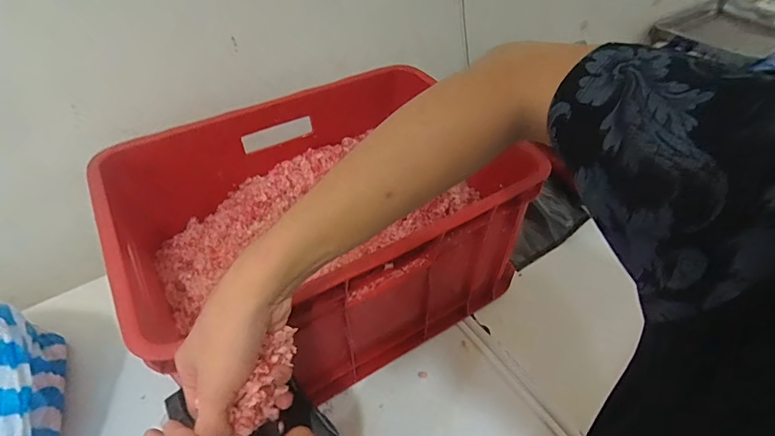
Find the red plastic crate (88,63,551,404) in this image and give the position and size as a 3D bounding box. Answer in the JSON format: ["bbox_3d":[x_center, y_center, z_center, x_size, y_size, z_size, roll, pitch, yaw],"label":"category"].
[{"bbox_3d":[-0.085,0.026,0.643,0.510,0.280,0.352,-23,48,-22],"label":"red plastic crate"}]

